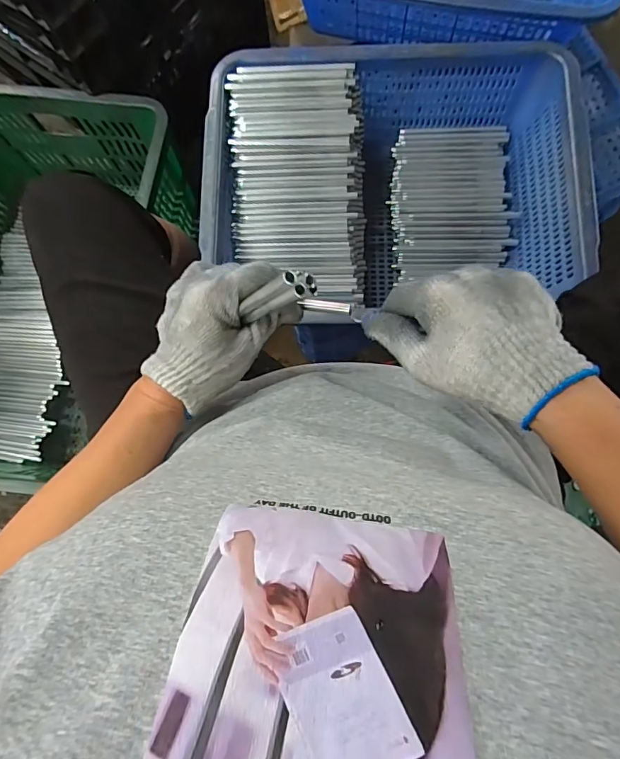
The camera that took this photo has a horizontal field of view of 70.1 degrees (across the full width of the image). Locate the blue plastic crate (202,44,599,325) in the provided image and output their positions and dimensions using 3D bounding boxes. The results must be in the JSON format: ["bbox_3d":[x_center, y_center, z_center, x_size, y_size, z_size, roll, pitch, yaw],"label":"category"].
[{"bbox_3d":[0.099,-0.233,0.565,0.435,0.124,0.327,0,81,3],"label":"blue plastic crate"}]

